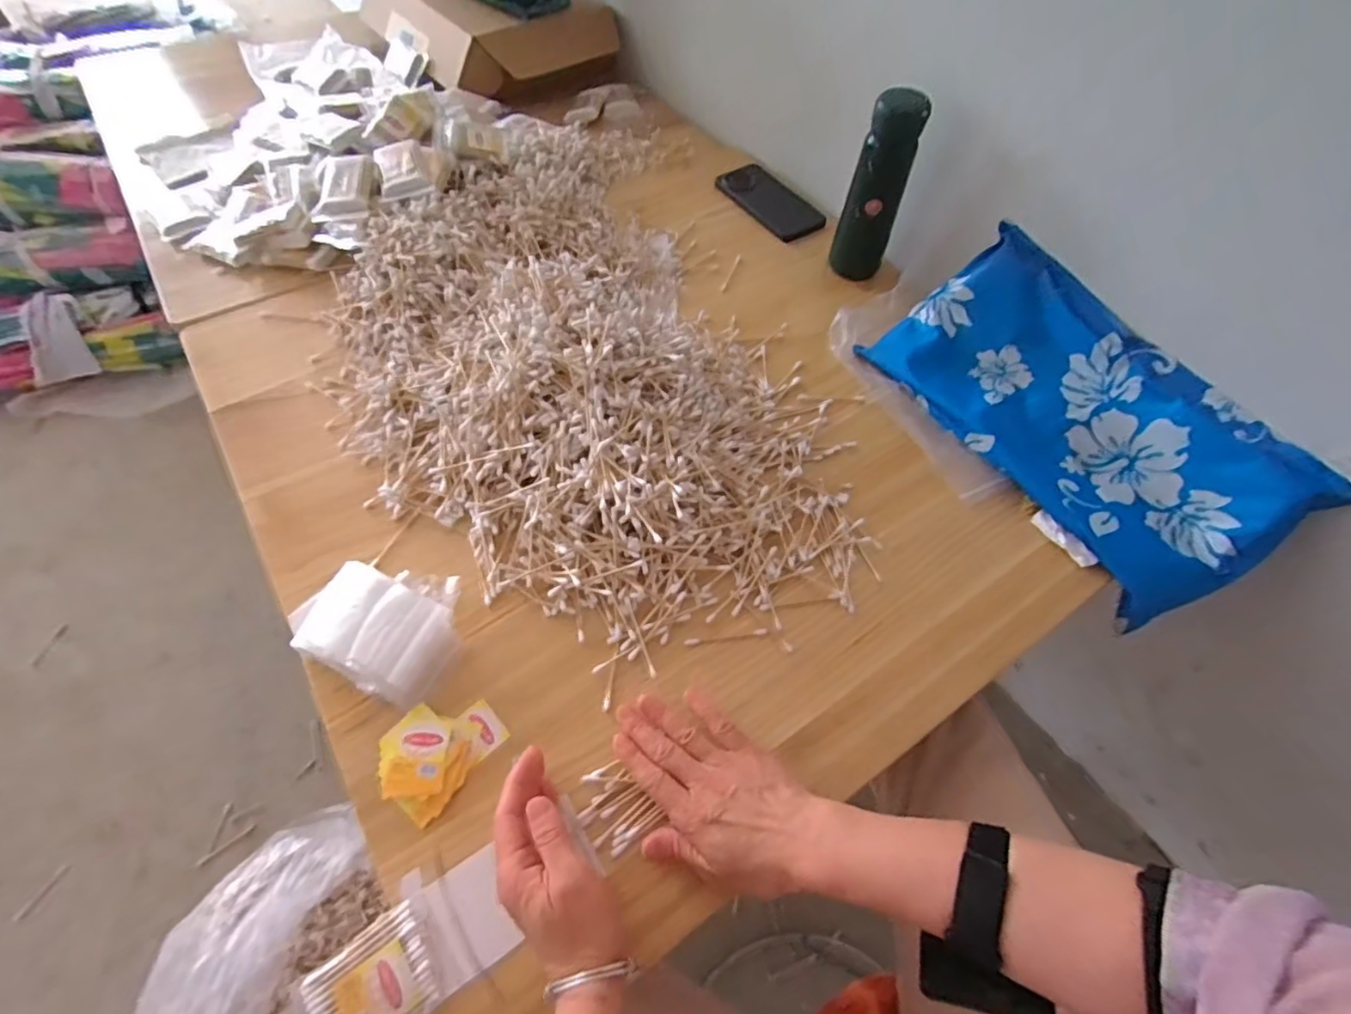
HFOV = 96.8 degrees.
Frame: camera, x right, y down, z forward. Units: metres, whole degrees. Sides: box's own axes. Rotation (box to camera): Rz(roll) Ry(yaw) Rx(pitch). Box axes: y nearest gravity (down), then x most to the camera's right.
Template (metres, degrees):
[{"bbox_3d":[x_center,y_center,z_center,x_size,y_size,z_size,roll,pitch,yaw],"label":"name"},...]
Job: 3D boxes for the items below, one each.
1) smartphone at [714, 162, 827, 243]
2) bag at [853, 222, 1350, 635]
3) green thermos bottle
[{"bbox_3d":[0.123,-0.389,0.761,0.071,0.009,0.152,-36,65,-11],"label":"smartphone"},{"bbox_3d":[0.360,-0.089,0.555,0.176,0.045,0.365,-38,65,10],"label":"bag"},{"bbox_3d":[0.215,-0.335,0.640,0.058,0.187,0.054,19,58,10],"label":"green thermos bottle"}]

